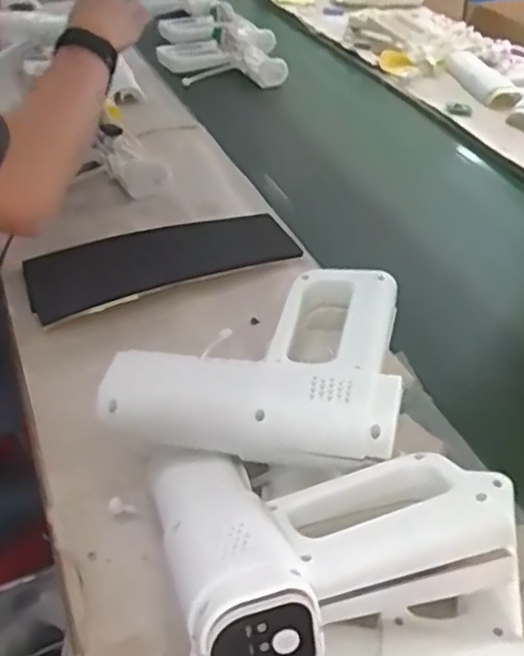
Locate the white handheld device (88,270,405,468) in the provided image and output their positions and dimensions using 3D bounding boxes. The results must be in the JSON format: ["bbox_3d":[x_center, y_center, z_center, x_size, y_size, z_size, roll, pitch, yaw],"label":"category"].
[{"bbox_3d":[0.003,0.017,0.524,0.200,0.051,0.184,8,40,7],"label":"white handheld device"}]

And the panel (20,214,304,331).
[{"bbox_3d":[-0.113,-0.078,0.761,0.297,0.015,0.135,-15,42,-19],"label":"panel"}]

